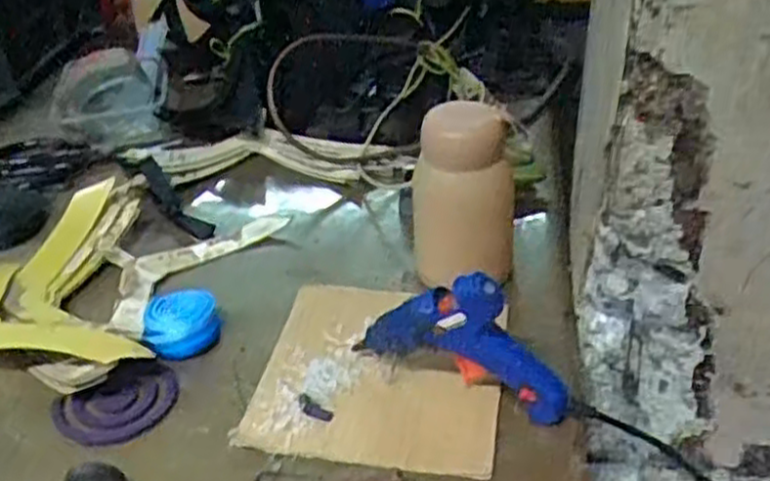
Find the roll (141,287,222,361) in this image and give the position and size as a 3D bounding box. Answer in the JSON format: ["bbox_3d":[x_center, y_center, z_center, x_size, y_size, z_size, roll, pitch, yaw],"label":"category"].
[{"bbox_3d":[-0.146,0.062,0.563,0.053,0.026,0.057,-10,35,-9],"label":"roll"}]

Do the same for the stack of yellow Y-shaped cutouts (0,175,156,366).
[{"bbox_3d":[-0.268,0.035,0.602,0.162,0.043,0.245,-12,35,-12],"label":"stack of yellow Y-shaped cutouts"}]

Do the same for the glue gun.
[{"bbox_3d":[0.050,0.061,0.485,0.146,0.093,0.023,12,37,21],"label":"glue gun"}]

